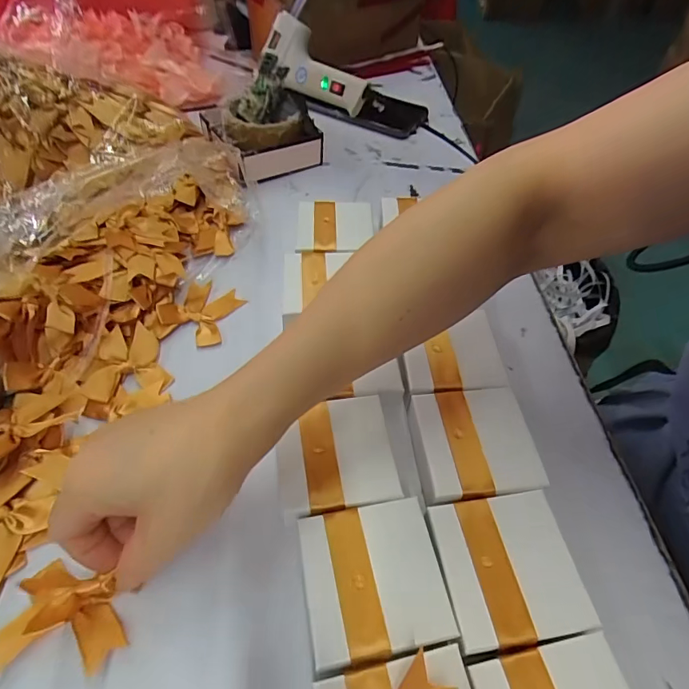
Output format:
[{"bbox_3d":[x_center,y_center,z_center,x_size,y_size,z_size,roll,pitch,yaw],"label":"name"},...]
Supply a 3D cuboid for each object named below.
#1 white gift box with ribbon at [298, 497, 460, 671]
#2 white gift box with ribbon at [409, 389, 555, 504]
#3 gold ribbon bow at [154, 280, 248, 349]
[{"bbox_3d":[0.015,0.126,0.242,0.069,0.022,0.069,-8,52,-8],"label":"white gift box with ribbon"},{"bbox_3d":[0.081,0.066,0.291,0.073,0.023,0.071,-3,52,-5],"label":"white gift box with ribbon"},{"bbox_3d":[-0.115,-0.029,0.364,0.057,0.012,0.058,25,55,17],"label":"gold ribbon bow"}]

